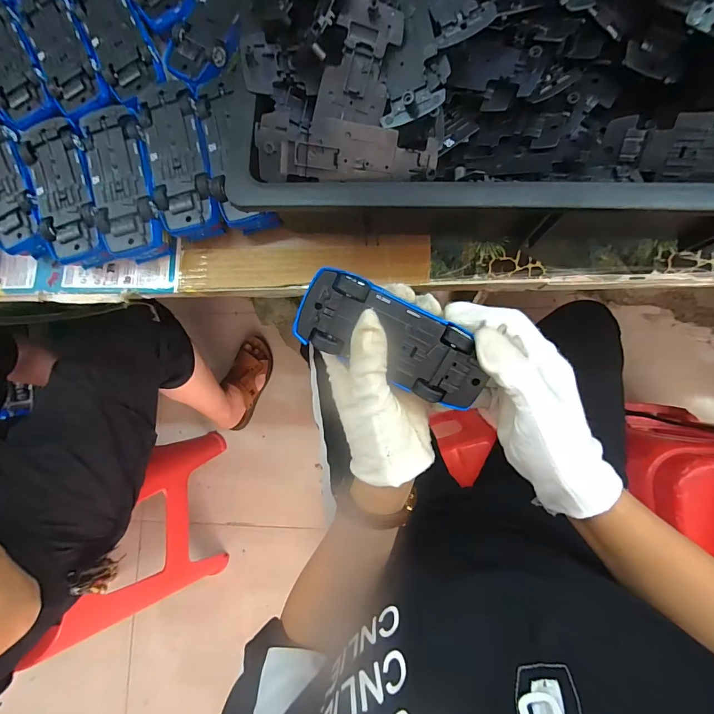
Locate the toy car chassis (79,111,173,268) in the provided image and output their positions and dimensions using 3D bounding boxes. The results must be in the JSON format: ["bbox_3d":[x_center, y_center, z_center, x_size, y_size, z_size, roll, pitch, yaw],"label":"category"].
[{"bbox_3d":[-0.206,-0.152,0.352,0.055,0.052,0.129,-15,81,4],"label":"toy car chassis"}]

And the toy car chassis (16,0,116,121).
[{"bbox_3d":[-0.275,-0.288,0.359,0.053,0.013,0.139,-27,80,2],"label":"toy car chassis"}]

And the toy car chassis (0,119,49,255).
[{"bbox_3d":[-0.328,-0.159,0.369,0.058,0.045,0.131,-23,81,3],"label":"toy car chassis"}]

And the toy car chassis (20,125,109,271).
[{"bbox_3d":[-0.263,-0.148,0.359,0.057,0.047,0.131,-17,81,4],"label":"toy car chassis"}]

